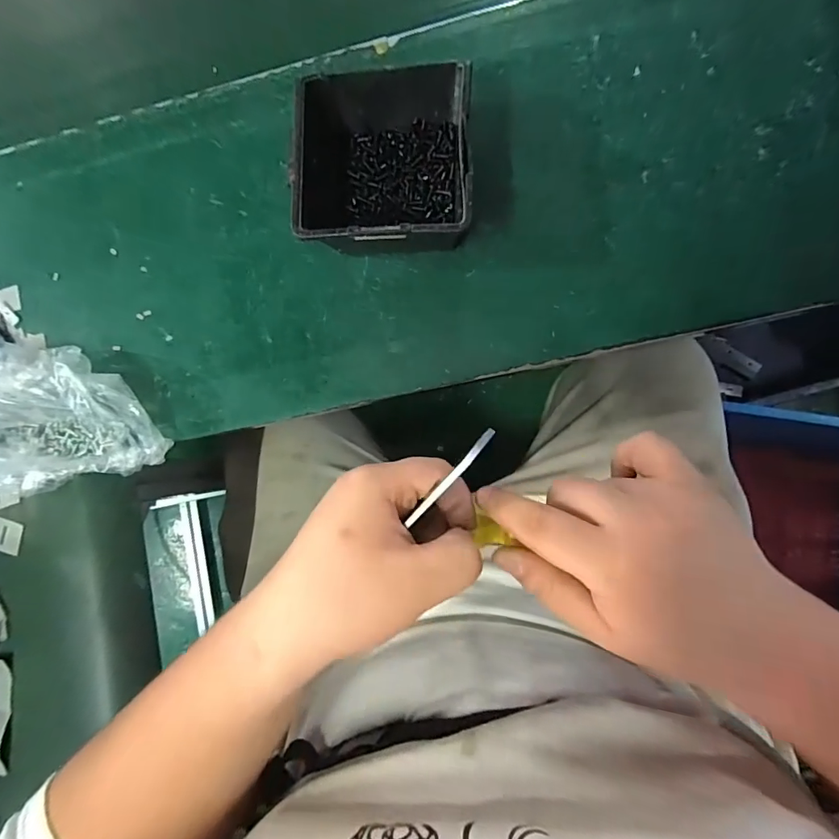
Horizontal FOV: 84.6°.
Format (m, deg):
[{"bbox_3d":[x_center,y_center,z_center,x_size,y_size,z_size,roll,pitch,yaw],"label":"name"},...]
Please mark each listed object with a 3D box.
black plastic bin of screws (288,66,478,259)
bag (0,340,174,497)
[{"bbox_3d":[-0.023,-0.180,0.329,0.113,0.065,0.131,-2,83,7],"label":"black plastic bin of screws"},{"bbox_3d":[-0.288,-0.006,0.345,0.155,0.070,0.111,-14,82,5],"label":"bag"}]

